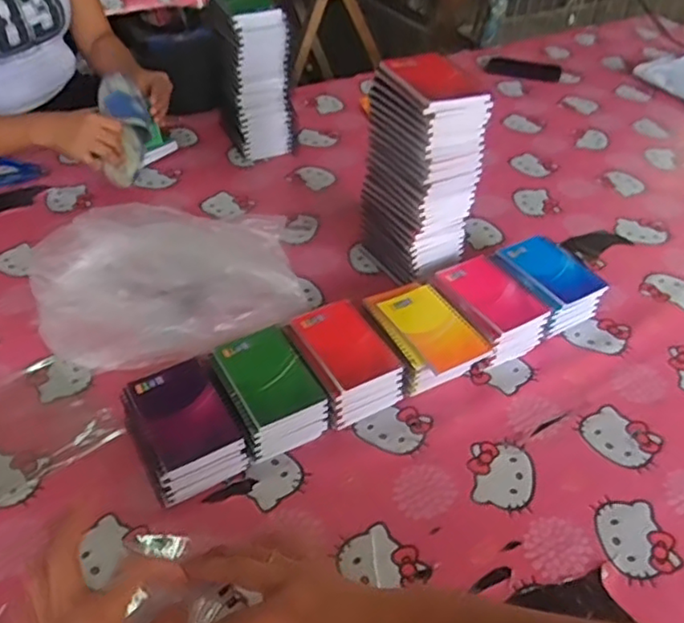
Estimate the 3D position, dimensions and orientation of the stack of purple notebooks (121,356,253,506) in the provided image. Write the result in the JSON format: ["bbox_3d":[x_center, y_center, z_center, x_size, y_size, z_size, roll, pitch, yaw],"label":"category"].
[{"bbox_3d":[-0.168,0.128,0.682,0.093,0.060,0.135,-23,48,-24],"label":"stack of purple notebooks"}]

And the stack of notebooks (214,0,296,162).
[{"bbox_3d":[-0.165,-0.424,1.140,0.100,0.261,0.182,-17,45,-18],"label":"stack of notebooks"}]

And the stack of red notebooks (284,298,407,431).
[{"bbox_3d":[0.001,0.058,0.760,0.096,0.062,0.143,-22,47,-22],"label":"stack of red notebooks"}]

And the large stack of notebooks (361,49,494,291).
[{"bbox_3d":[0.102,-0.172,0.857,0.097,0.285,0.129,-21,47,-22],"label":"large stack of notebooks"}]

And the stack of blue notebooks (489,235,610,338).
[{"bbox_3d":[0.275,-0.034,0.871,0.102,0.063,0.134,-23,48,-24],"label":"stack of blue notebooks"}]

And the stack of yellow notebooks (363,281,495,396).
[{"bbox_3d":[0.100,0.033,0.791,0.102,0.063,0.145,-21,47,-22],"label":"stack of yellow notebooks"}]

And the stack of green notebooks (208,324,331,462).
[{"bbox_3d":[-0.083,0.088,0.723,0.093,0.068,0.131,-20,46,-21],"label":"stack of green notebooks"}]

